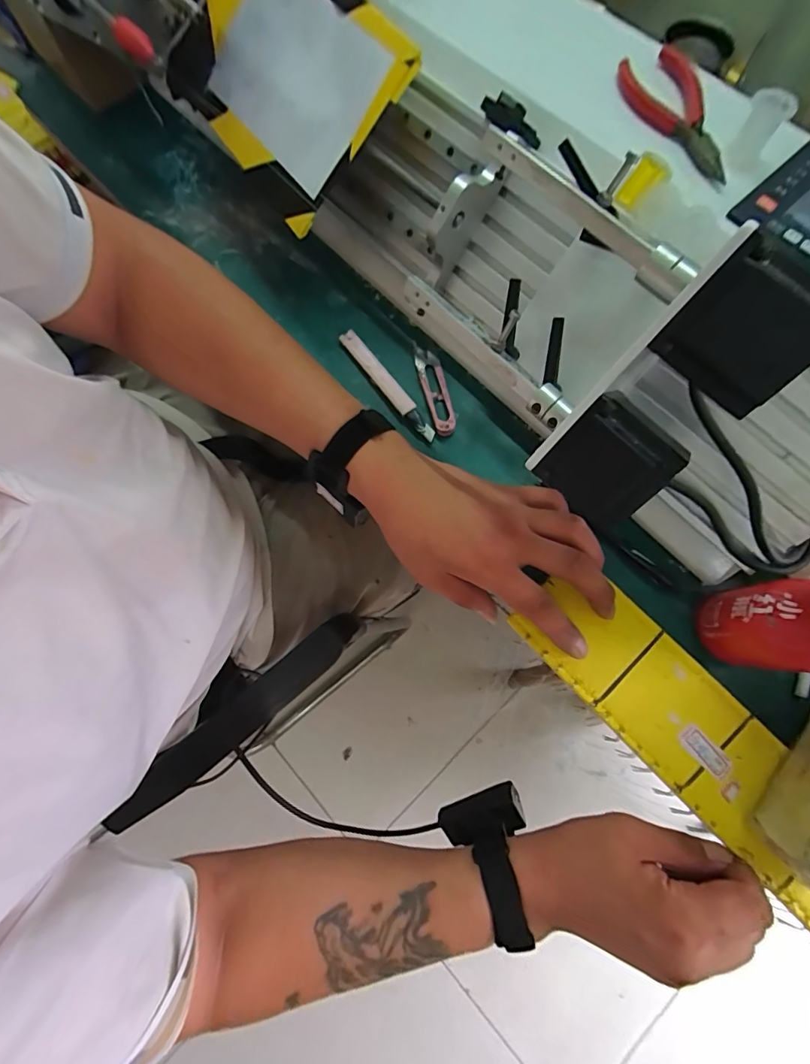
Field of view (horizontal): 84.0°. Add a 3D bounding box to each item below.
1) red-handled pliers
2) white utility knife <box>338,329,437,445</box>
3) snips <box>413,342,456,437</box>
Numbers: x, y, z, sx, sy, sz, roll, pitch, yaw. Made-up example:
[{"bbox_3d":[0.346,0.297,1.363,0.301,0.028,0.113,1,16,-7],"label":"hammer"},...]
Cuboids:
[{"bbox_3d":[0.185,-0.288,0.308,0.043,0.018,0.119,-12,75,-2],"label":"red-handled pliers"},{"bbox_3d":[-0.016,-0.133,0.403,0.015,0.007,0.130,-36,77,-8],"label":"white utility knife"},{"bbox_3d":[0.027,-0.131,0.404,0.021,0.014,0.098,-12,75,-2],"label":"snips"}]

